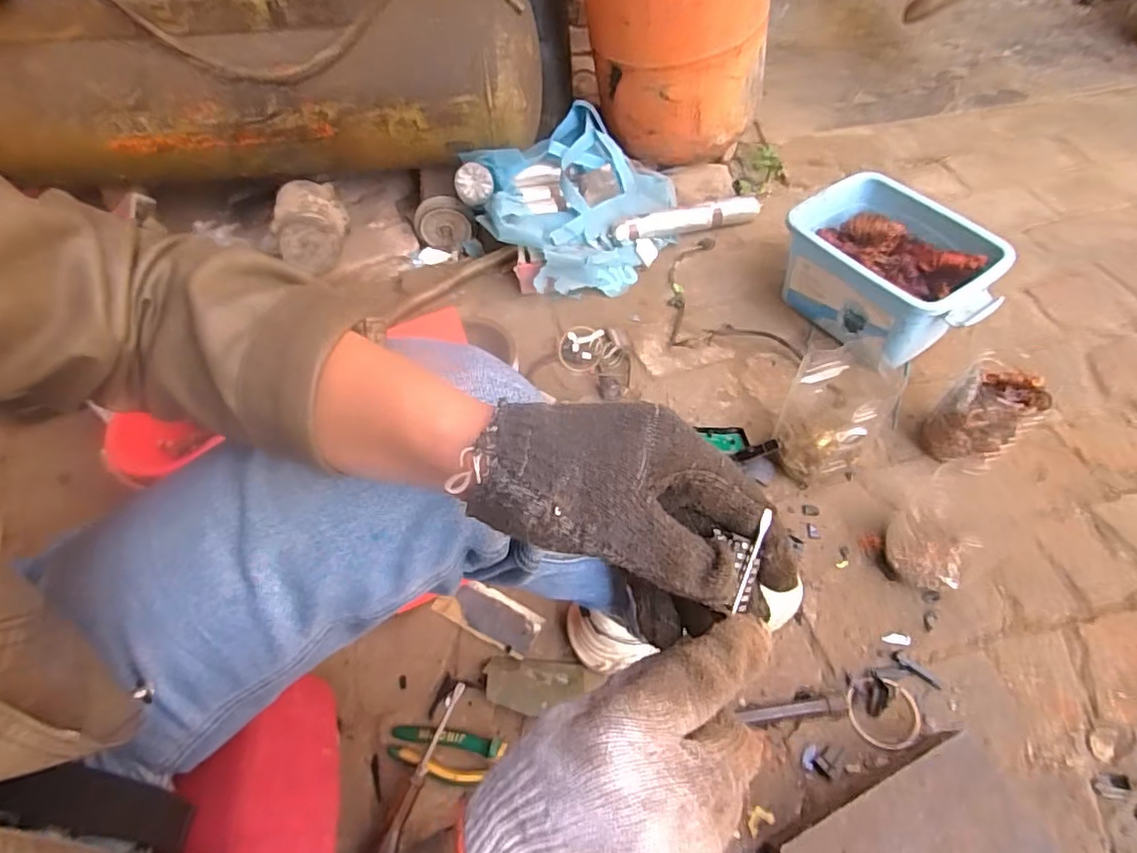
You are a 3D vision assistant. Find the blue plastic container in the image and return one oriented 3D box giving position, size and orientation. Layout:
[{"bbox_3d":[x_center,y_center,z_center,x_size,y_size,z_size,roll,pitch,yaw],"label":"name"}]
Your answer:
[{"bbox_3d":[0.455,-0.220,0.852,0.175,0.133,0.269,-33,60,-15],"label":"blue plastic container"}]

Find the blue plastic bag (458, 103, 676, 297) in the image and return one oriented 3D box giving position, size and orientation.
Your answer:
[{"bbox_3d":[0.017,-0.387,1.035,0.335,0.156,0.303,-32,60,-15],"label":"blue plastic bag"}]

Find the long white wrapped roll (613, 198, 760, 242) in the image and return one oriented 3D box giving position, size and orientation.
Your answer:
[{"bbox_3d":[0.209,-0.362,1.046,0.257,0.032,0.034,-12,57,-3],"label":"long white wrapped roll"}]

